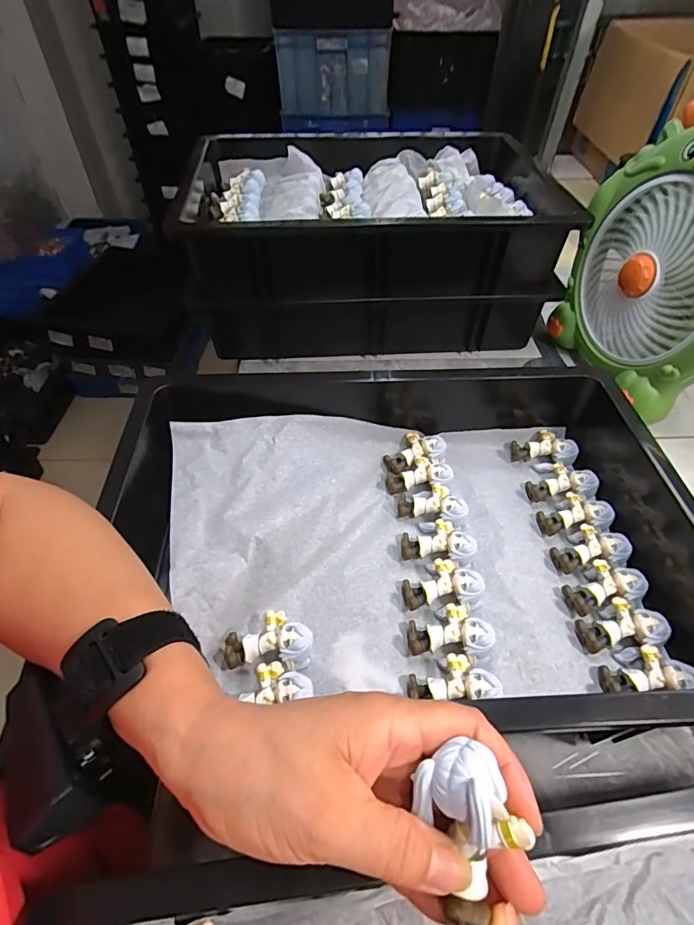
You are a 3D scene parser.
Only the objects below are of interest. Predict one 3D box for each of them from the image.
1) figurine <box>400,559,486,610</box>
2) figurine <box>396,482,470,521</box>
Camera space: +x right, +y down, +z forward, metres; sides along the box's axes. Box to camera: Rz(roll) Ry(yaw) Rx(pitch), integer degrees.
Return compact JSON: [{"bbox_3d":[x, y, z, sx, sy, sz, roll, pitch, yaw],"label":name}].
[{"bbox_3d":[0.075,0.096,0.374,0.060,0.021,0.036,-4,49,-4],"label":"figurine"},{"bbox_3d":[0.078,0.038,0.431,0.062,0.019,0.035,-2,47,15],"label":"figurine"}]

